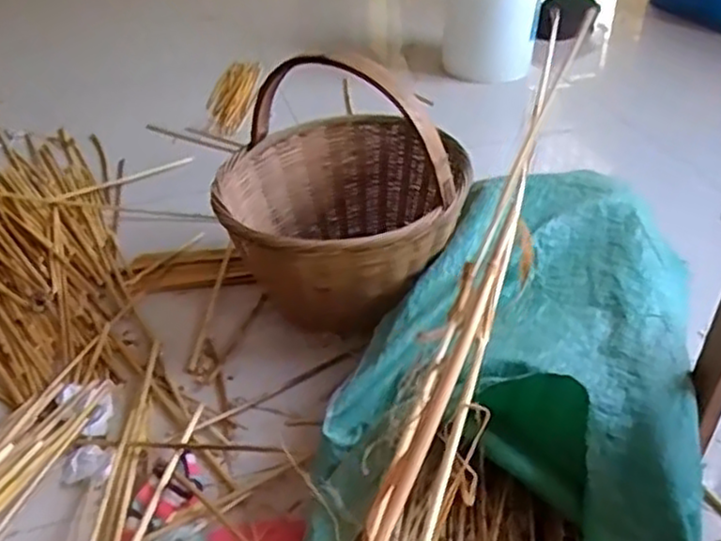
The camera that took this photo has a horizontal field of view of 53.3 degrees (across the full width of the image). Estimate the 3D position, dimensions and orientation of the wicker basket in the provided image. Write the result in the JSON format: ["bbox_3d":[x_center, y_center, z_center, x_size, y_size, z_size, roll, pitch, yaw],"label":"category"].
[{"bbox_3d":[-0.054,-0.134,1.197,0.362,0.383,0.422,-8,37,-8],"label":"wicker basket"}]

